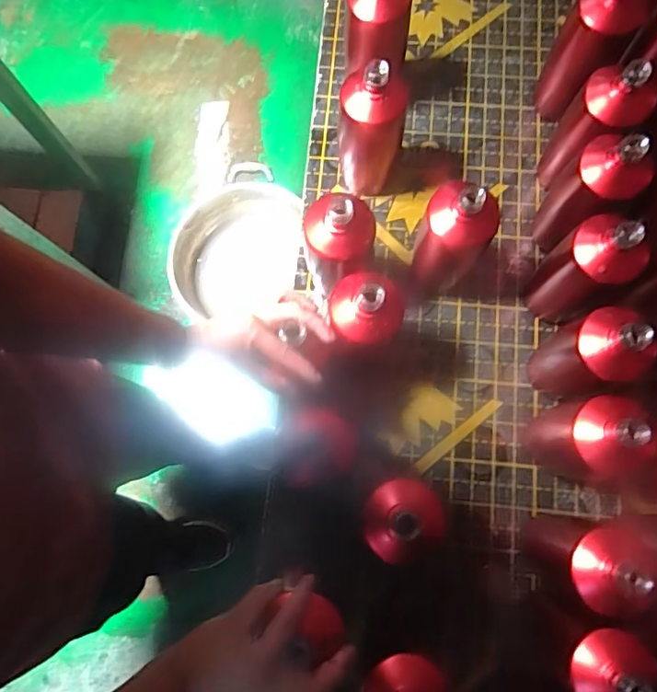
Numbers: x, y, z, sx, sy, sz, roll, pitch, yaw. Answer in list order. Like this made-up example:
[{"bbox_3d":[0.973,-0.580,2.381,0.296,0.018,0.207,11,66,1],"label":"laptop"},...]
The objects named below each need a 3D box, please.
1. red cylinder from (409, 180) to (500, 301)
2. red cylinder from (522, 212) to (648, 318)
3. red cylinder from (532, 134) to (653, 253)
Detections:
[{"bbox_3d":[0.145,-0.119,0.639,0.076,0.208,0.075,20,77,6],"label":"red cylinder"},{"bbox_3d":[0.298,-0.087,0.628,0.070,0.205,0.079,-43,79,-9],"label":"red cylinder"},{"bbox_3d":[0.314,-0.186,0.649,0.076,0.207,0.069,40,79,10],"label":"red cylinder"}]

